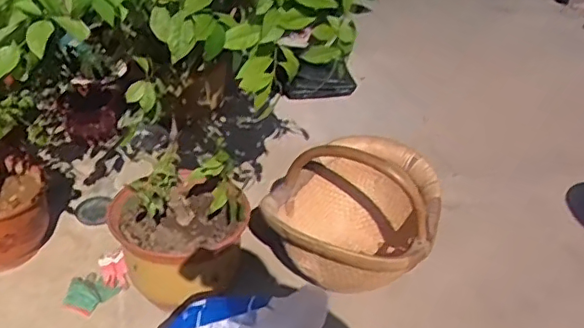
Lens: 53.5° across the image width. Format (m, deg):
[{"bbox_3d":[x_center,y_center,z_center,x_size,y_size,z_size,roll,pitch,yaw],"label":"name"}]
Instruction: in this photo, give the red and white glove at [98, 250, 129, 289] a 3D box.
[{"bbox_3d":[-0.515,0.308,1.673,0.079,0.037,0.142,-8,35,-20],"label":"red and white glove"}]

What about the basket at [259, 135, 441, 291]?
[{"bbox_3d":[0.166,0.157,1.645,0.466,0.379,0.458,11,33,10],"label":"basket"}]

